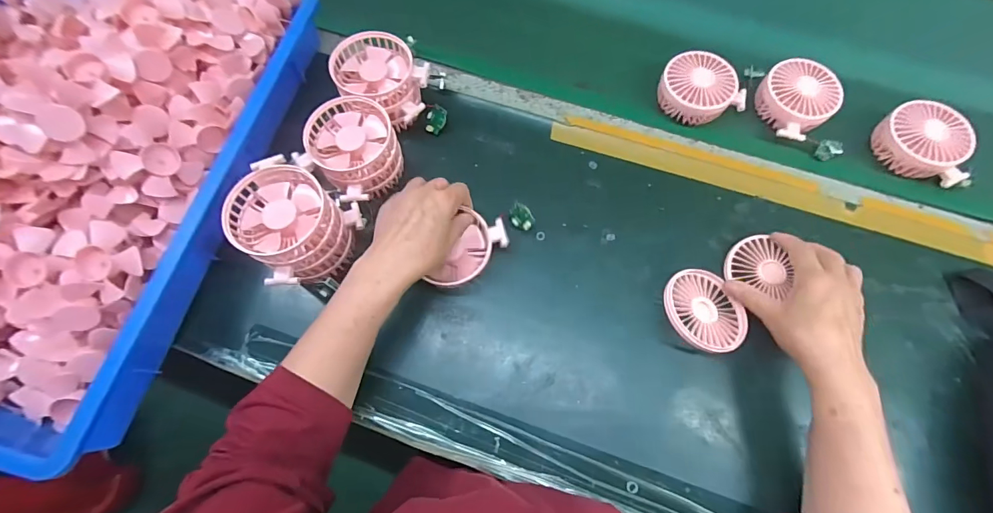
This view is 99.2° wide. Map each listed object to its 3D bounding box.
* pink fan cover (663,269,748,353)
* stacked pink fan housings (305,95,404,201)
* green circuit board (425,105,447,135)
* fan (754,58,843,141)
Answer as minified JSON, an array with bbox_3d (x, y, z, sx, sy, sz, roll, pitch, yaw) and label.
[{"bbox_3d":[0.215,0.054,0.435,0.087,0.010,0.083,29,59,-3],"label":"pink fan cover"},{"bbox_3d":[-0.155,-0.116,0.471,0.092,0.070,0.101,-42,75,-13],"label":"stacked pink fan housings"},{"bbox_3d":[-0.074,-0.169,0.518,0.025,0.034,0.015,17,27,-1],"label":"green circuit board"},{"bbox_3d":[0.367,-0.195,0.519,0.098,0.036,0.084,-42,75,-13],"label":"fan"}]

